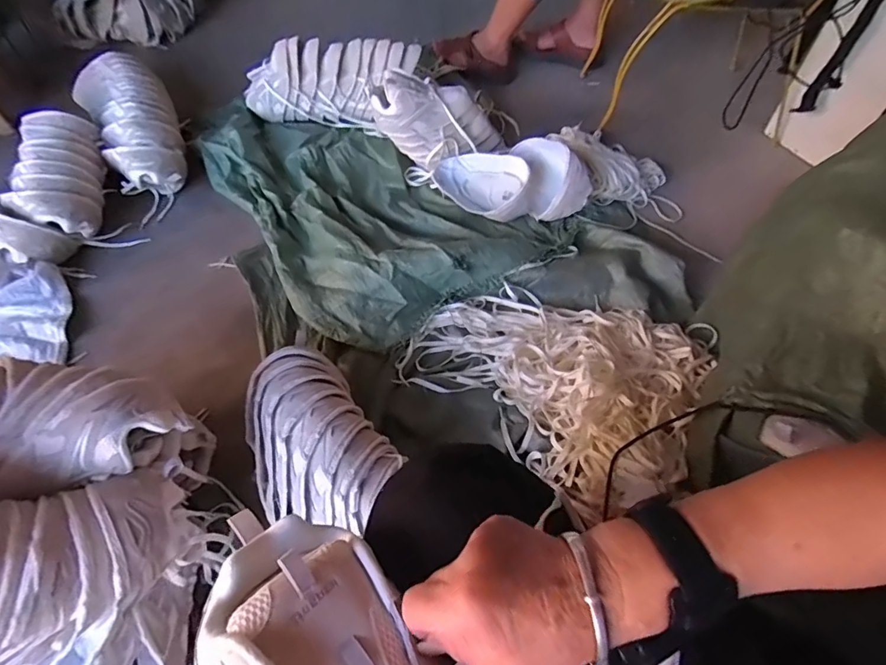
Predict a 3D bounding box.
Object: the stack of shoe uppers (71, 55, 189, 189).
[{"bbox_3d":[-0.789,-0.550,1.219,0.209,0.135,0.562,-32,62,-18],"label":"stack of shoe uppers"}]

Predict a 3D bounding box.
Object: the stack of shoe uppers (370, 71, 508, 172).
[{"bbox_3d":[-0.006,-0.471,1.079,0.266,0.185,0.131,8,58,7],"label":"stack of shoe uppers"}]

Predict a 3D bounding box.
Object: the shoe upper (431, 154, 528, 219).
[{"bbox_3d":[0.089,-0.327,1.065,0.222,0.071,0.150,21,60,15],"label":"shoe upper"}]

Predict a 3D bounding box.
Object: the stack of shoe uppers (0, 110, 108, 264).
[{"bbox_3d":[-0.866,-0.325,1.046,0.180,0.123,0.371,-13,58,-7],"label":"stack of shoe uppers"}]

